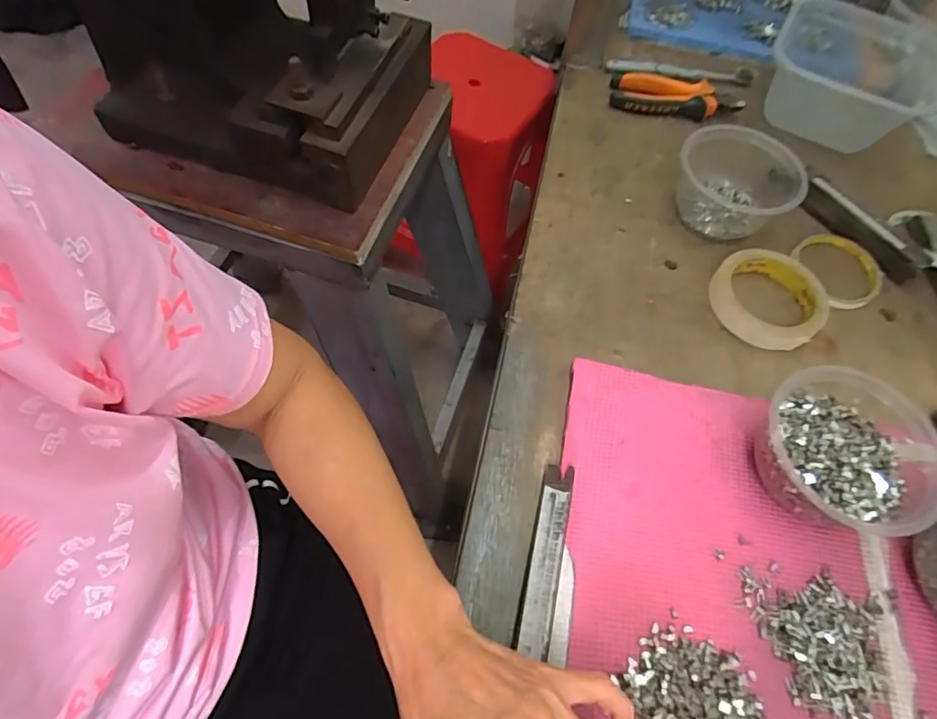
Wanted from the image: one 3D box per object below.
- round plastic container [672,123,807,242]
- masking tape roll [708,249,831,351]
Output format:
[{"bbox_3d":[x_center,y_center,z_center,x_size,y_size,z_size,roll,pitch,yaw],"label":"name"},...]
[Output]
[{"bbox_3d":[0.263,-0.176,0.528,0.109,0.062,0.109,2,60,-3],"label":"round plastic container"},{"bbox_3d":[0.274,-0.057,0.486,0.096,0.021,0.096,2,60,-3],"label":"masking tape roll"}]

